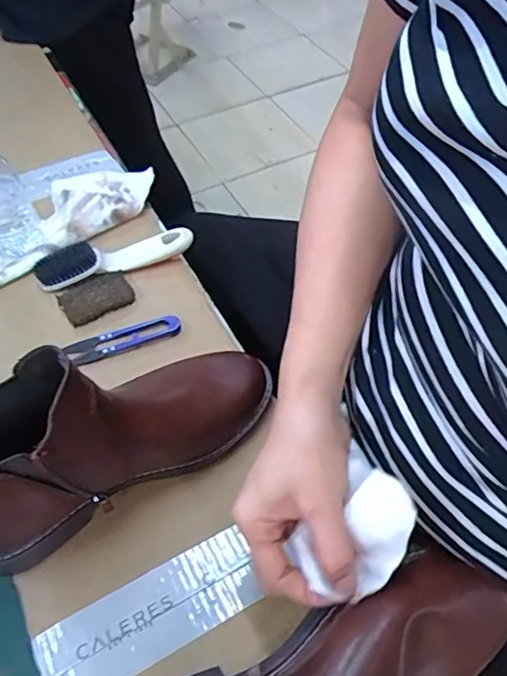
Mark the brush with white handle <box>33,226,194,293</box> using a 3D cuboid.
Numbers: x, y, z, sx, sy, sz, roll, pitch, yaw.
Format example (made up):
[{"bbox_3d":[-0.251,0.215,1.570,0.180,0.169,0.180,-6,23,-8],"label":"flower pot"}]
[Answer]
[{"bbox_3d":[-0.147,-0.087,0.558,0.161,0.029,0.041,-20,56,-12],"label":"brush with white handle"}]

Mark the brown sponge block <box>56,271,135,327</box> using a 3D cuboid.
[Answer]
[{"bbox_3d":[-0.159,-0.042,0.536,0.069,0.011,0.046,-29,59,-18],"label":"brown sponge block"}]

